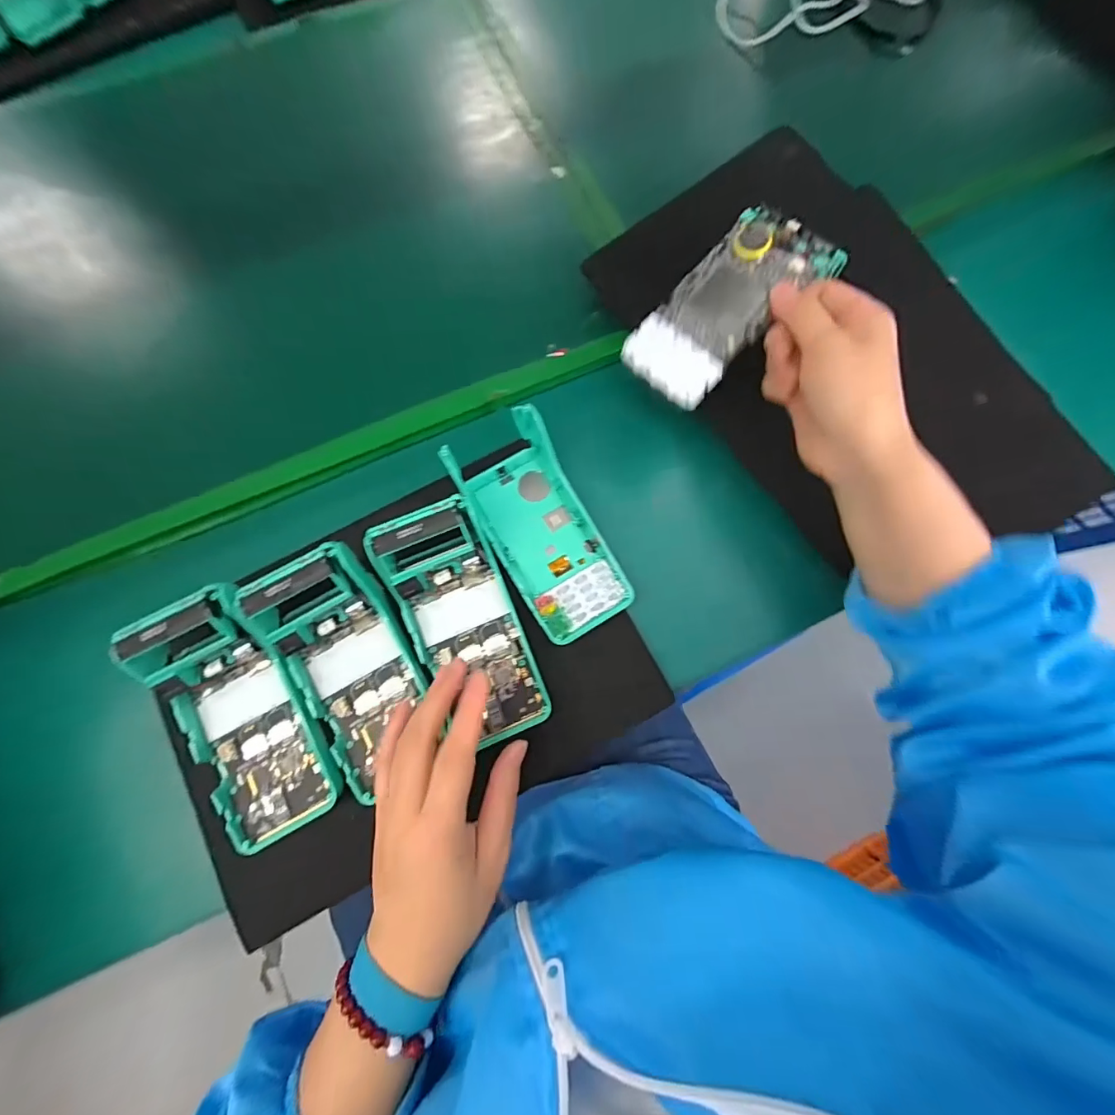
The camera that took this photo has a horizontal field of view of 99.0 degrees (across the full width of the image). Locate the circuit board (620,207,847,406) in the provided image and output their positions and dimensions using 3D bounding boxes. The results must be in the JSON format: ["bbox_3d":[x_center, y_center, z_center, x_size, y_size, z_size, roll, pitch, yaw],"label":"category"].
[{"bbox_3d":[0.116,-0.174,0.327,0.069,0.010,0.147,44,91,8],"label":"circuit board"}]

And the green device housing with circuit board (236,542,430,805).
[{"bbox_3d":[-0.146,0.077,0.332,0.077,0.061,0.154,-27,80,-6],"label":"green device housing with circuit board"}]

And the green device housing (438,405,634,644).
[{"bbox_3d":[-0.012,-0.021,0.364,0.079,0.046,0.168,-31,79,-6],"label":"green device housing"}]

